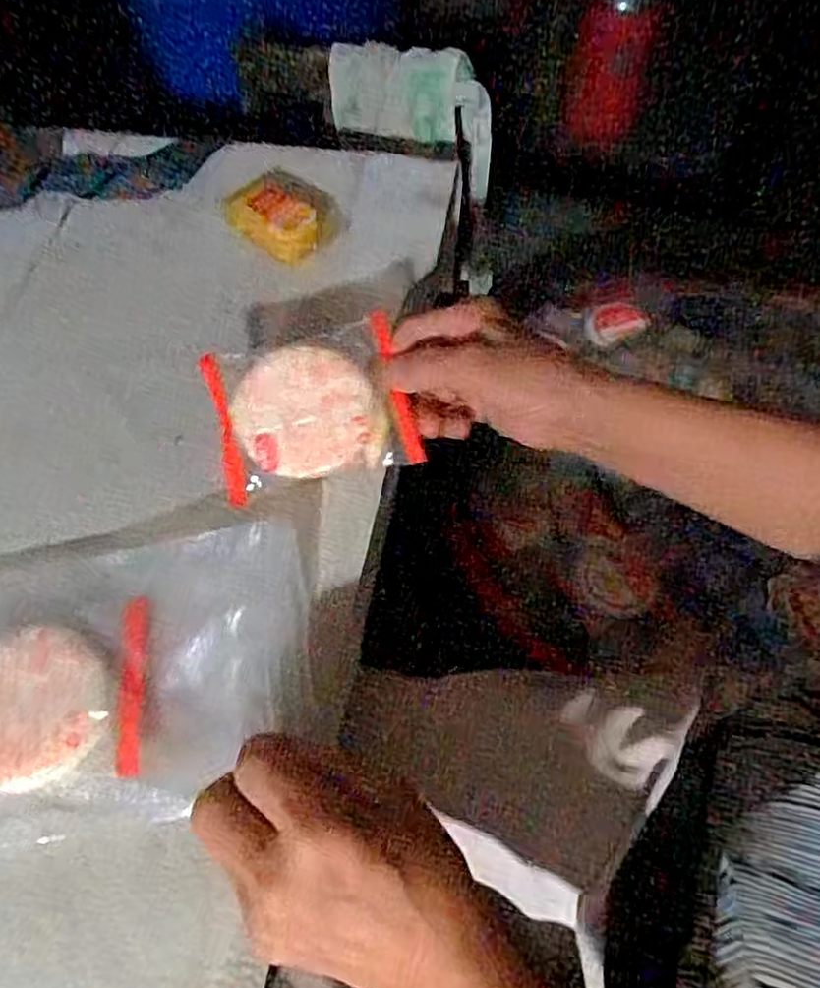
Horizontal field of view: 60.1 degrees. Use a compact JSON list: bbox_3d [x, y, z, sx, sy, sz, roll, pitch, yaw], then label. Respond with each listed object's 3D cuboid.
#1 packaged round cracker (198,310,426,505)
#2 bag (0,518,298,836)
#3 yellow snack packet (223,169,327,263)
[{"bbox_3d":[-0.057,-0.050,0.400,0.109,0.013,0.084,-13,83,1],"label":"packaged round cracker"},{"bbox_3d":[-0.146,0.086,0.346,0.177,0.014,0.135,-7,59,-1],"label":"bag"},{"bbox_3d":[-0.092,-0.206,0.519,0.081,0.021,0.063,35,62,23],"label":"yellow snack packet"}]

